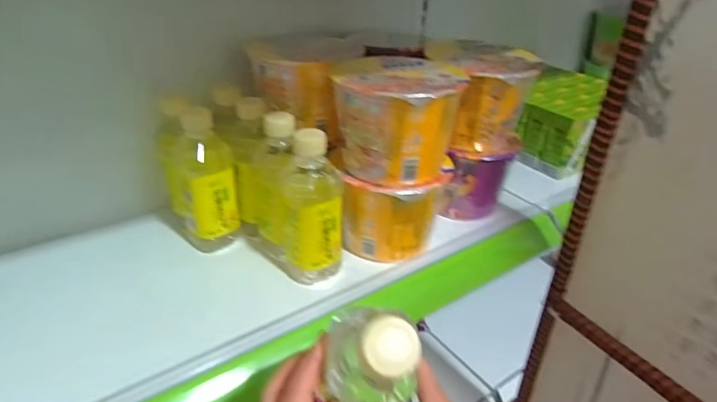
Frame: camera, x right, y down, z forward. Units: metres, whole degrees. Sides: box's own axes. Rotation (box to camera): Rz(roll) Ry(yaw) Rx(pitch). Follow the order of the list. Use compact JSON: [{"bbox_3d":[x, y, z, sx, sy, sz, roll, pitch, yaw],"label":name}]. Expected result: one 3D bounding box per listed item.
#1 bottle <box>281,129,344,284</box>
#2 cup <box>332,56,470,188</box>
[{"bbox_3d":[-0.050,0.007,0.508,0.063,0.169,0.066,0,30,-5],"label":"bottle"},{"bbox_3d":[0.042,-0.089,0.522,0.124,0.105,0.134,5,30,3],"label":"cup"}]

